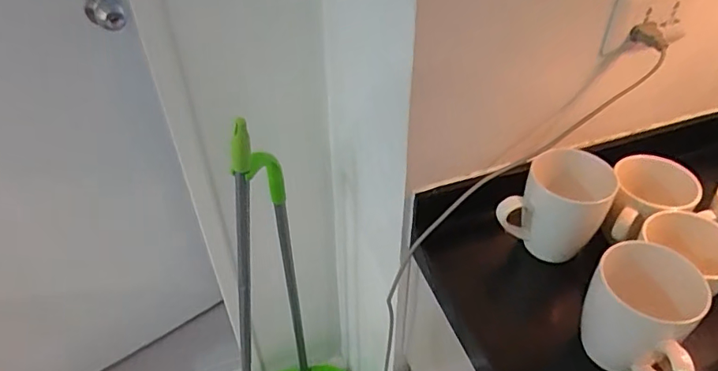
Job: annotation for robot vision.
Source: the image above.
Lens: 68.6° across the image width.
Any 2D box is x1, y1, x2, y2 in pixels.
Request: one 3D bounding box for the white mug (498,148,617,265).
[{"bbox_3d":[0.213,0.025,0.578,0.114,0.108,0.071,12,44,13],"label":"white mug"}]

